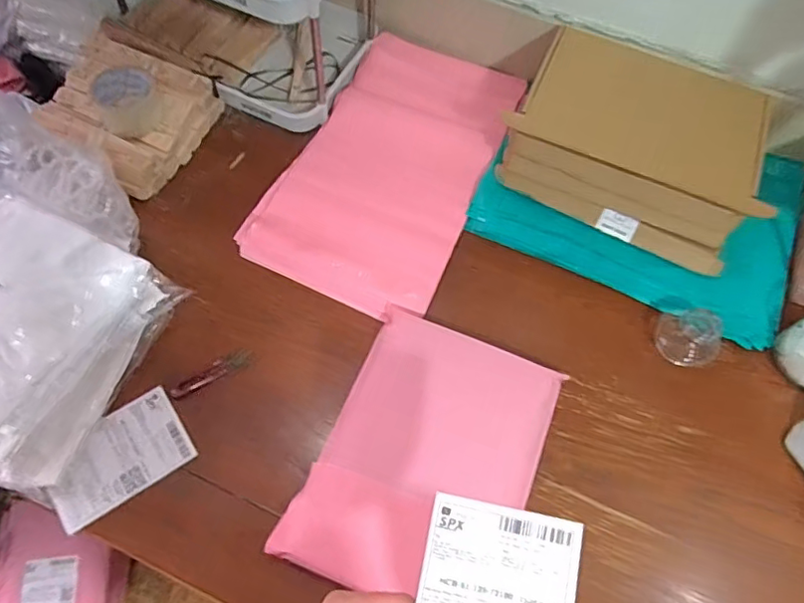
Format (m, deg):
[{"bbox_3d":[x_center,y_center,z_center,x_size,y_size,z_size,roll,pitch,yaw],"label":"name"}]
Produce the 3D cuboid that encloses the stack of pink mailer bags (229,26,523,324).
[{"bbox_3d":[-0.011,-0.206,0.841,0.270,0.028,0.466,25,64,9],"label":"stack of pink mailer bags"}]

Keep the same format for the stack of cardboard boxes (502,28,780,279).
[{"bbox_3d":[0.333,-0.222,0.802,0.330,0.128,0.251,25,65,10],"label":"stack of cardboard boxes"}]

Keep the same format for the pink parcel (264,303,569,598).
[{"bbox_3d":[0.029,0.176,0.637,0.228,0.054,0.303,23,65,8],"label":"pink parcel"}]

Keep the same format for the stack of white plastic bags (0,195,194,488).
[{"bbox_3d":[-0.447,0.047,0.635,0.244,0.127,0.306,21,64,8],"label":"stack of white plastic bags"}]

